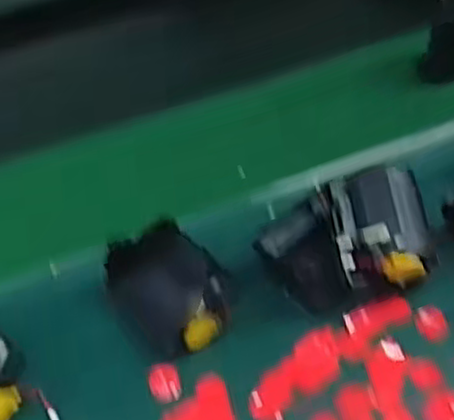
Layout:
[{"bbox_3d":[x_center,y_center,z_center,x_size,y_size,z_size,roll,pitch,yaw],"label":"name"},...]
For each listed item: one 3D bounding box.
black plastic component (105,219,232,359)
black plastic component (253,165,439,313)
[{"bbox_3d":[-0.034,0.045,0.431,0.059,0.029,0.076,-22,48,-15],"label":"black plastic component"},{"bbox_3d":[0.069,0.016,0.439,0.094,0.049,0.070,-1,46,5],"label":"black plastic component"}]

